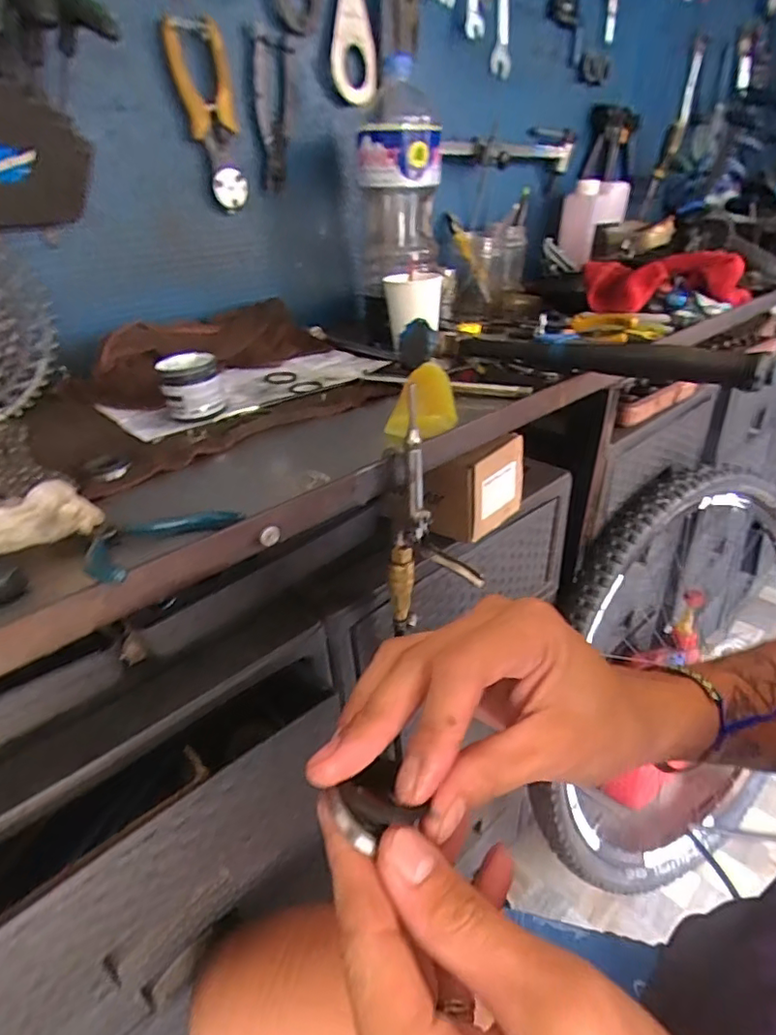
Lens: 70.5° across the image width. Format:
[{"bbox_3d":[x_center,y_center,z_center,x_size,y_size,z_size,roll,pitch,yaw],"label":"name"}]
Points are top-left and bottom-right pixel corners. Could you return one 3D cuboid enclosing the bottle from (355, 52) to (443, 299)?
[{"bbox_3d":[0.013,-0.405,0.696,0.100,0.241,0.106,-4,31,-1],"label":"bottle"}]

